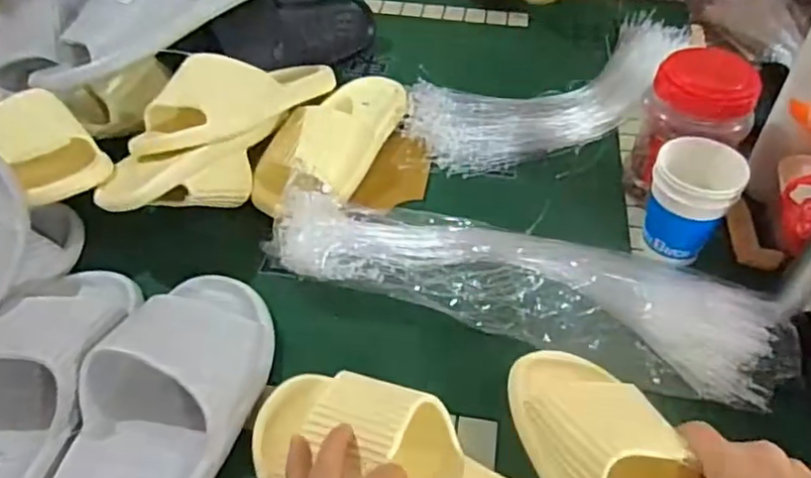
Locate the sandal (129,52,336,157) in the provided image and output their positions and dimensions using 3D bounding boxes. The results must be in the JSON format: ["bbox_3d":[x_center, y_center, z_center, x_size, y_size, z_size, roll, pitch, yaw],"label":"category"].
[{"bbox_3d":[-0.165,-0.150,0.658,0.088,0.079,0.243,26,34,23],"label":"sandal"}]

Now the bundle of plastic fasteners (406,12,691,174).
[{"bbox_3d":[0.204,-0.194,0.788,0.446,0.025,0.180,-25,50,-22],"label":"bundle of plastic fasteners"}]

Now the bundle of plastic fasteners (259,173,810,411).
[{"bbox_3d":[0.094,0.028,0.534,0.409,0.052,0.123,13,47,13],"label":"bundle of plastic fasteners"}]

